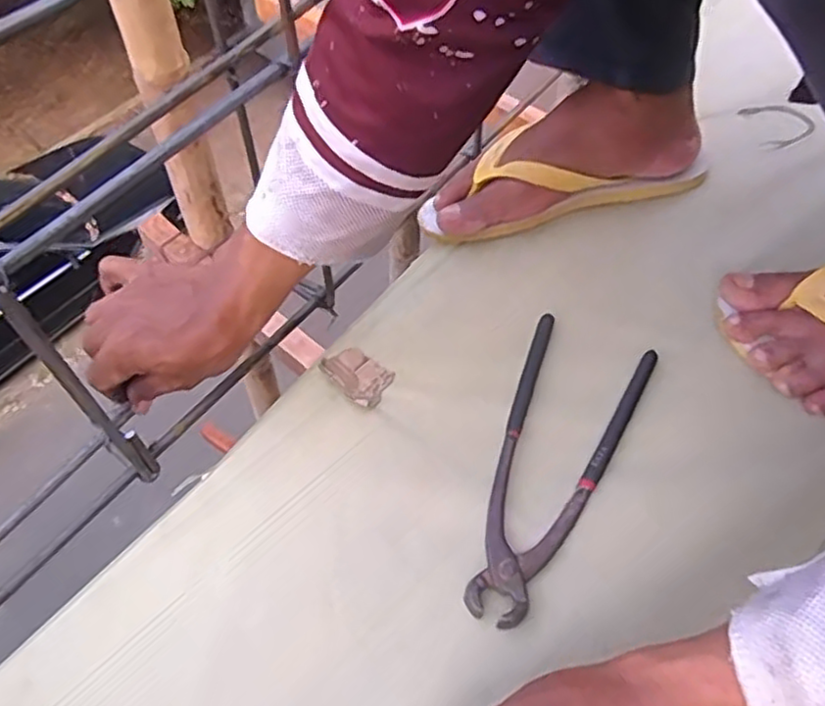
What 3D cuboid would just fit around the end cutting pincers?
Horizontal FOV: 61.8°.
[{"bbox_3d":[0.088,0.066,0.434,0.082,0.015,0.212,18,58,17],"label":"end cutting pincers"}]

